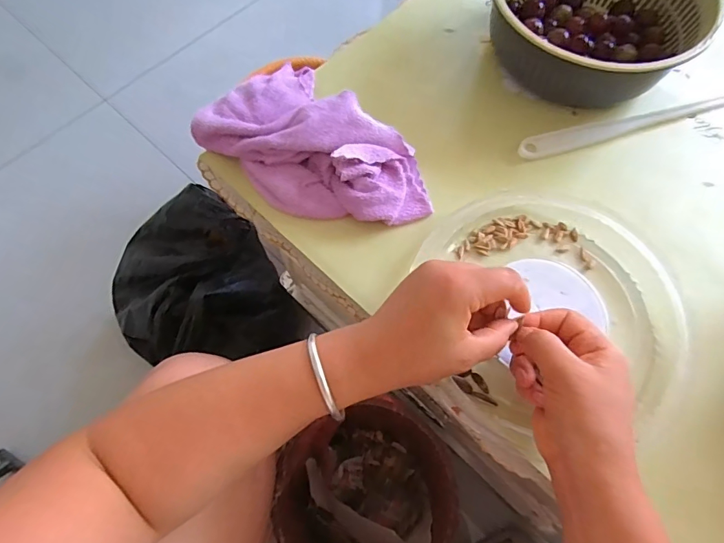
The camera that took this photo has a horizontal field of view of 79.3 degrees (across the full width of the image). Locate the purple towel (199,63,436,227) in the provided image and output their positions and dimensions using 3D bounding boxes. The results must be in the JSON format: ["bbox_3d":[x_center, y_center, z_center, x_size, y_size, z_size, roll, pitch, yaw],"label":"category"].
[{"bbox_3d":[-0.046,-0.120,0.425,0.144,0.054,0.232,-40,73,-15],"label":"purple towel"}]

